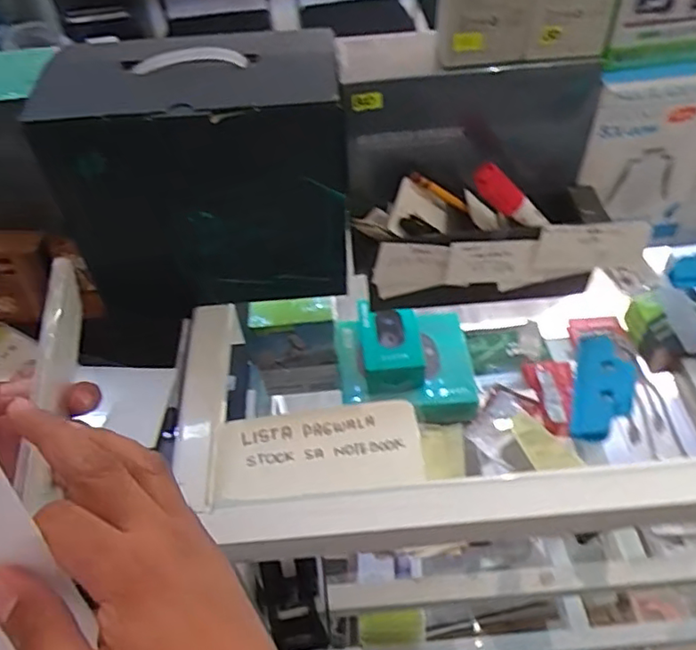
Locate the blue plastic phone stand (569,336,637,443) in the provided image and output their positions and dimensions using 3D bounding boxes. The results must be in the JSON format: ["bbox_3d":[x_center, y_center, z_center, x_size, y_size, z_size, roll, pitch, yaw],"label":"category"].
[{"bbox_3d":[0.207,0.051,0.495,0.048,0.018,0.095,11,49,14],"label":"blue plastic phone stand"}]

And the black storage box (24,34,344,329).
[{"bbox_3d":[-0.129,-0.135,0.562,0.249,0.214,0.127,-6,47,-1],"label":"black storage box"}]

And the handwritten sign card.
[{"bbox_3d":[-0.026,0.101,0.499,0.166,0.012,0.080,-8,47,2],"label":"handwritten sign card"}]

